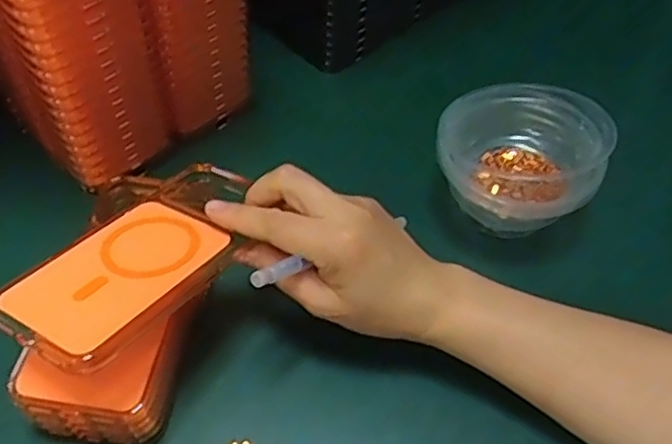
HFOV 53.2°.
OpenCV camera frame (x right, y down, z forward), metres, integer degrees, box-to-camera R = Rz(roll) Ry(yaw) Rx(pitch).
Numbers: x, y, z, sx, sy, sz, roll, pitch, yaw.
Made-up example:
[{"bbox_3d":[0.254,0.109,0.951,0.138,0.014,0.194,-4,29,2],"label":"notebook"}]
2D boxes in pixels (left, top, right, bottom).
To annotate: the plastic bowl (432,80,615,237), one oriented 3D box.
[{"bbox_3d":[0.130,-0.045,0.474,0.106,0.063,0.115,1,53,-1],"label":"plastic bowl"}]

